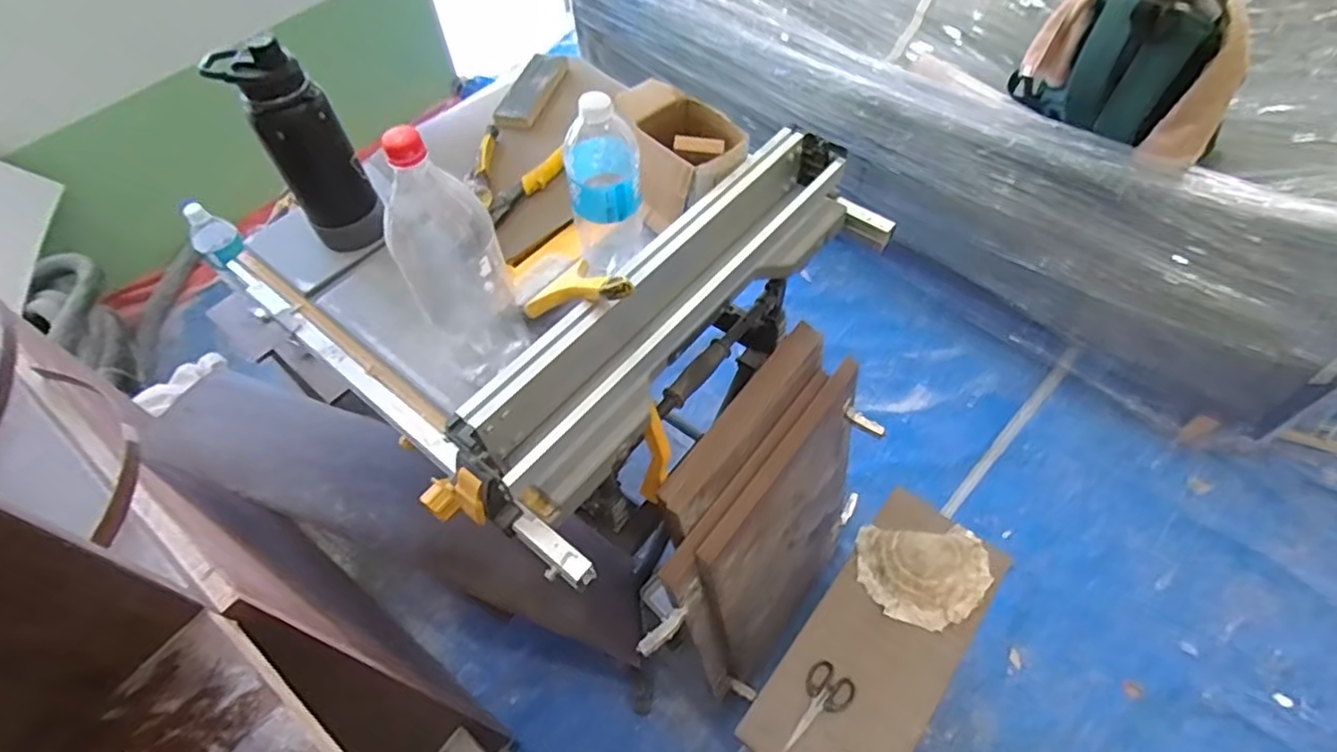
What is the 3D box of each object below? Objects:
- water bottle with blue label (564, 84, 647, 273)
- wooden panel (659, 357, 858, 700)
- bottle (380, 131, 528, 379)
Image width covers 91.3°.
[{"bbox_3d":[-0.068,-0.201,0.723,0.080,0.232,0.083,-18,58,-9],"label":"water bottle with blue label"},{"bbox_3d":[0.188,0.289,1.133,0.043,0.555,0.443,28,63,30],"label":"wooden panel"},{"bbox_3d":[-0.210,-0.106,0.636,0.096,0.297,0.097,-30,60,-16],"label":"bottle"}]

